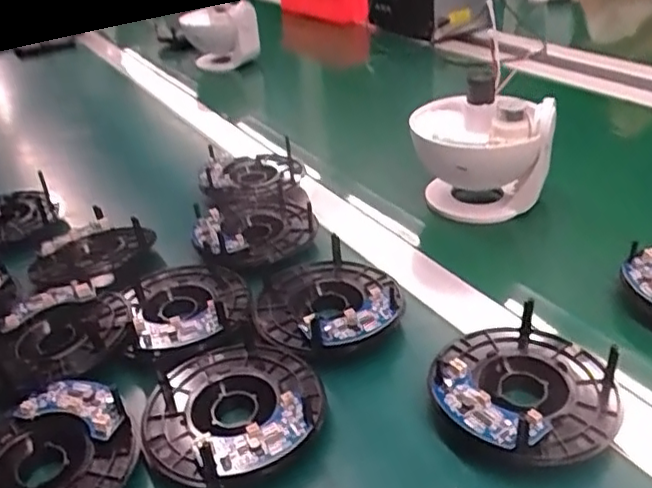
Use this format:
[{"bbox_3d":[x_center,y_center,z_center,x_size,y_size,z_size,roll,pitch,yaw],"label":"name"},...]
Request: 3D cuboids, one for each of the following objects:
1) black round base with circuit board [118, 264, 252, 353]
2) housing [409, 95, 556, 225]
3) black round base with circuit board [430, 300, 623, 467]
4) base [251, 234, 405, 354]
[{"bbox_3d":[-0.097,0.039,0.440,0.083,0.026,0.098,-15,34,-15],"label":"black round base with circuit board"},{"bbox_3d":[0.139,-0.088,0.575,0.115,0.099,0.128,2,33,11],"label":"housing"},{"bbox_3d":[0.111,0.078,0.355,0.101,0.029,0.098,-3,32,2],"label":"black round base with circuit board"},{"bbox_3d":[0.000,0.035,0.432,0.100,0.021,0.101,-4,33,3],"label":"base"}]

